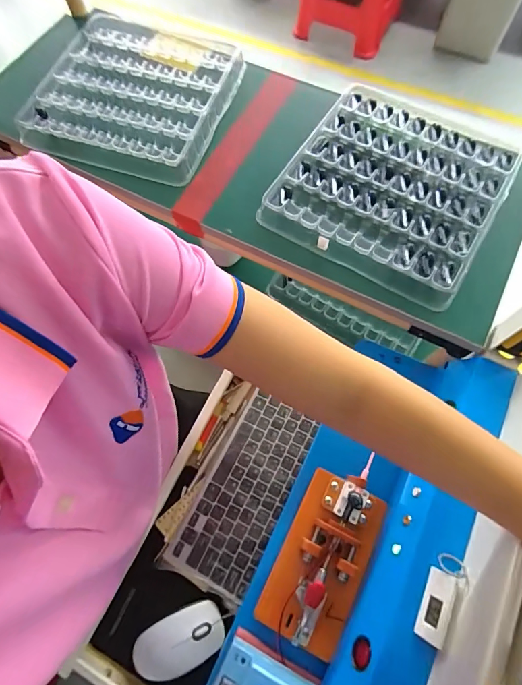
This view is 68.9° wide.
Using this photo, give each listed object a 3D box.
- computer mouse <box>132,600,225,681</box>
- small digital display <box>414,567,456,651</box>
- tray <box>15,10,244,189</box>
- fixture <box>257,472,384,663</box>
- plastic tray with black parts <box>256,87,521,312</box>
[{"bbox_3d":[-0.096,0.350,0.448,0.098,0.033,0.054,-22,70,-7],"label":"computer mouse"},{"bbox_3d":[0.157,0.235,0.340,0.024,0.013,0.057,6,64,46],"label":"small digital display"},{"bbox_3d":[-0.180,-0.360,0.553,0.254,0.026,0.280,16,70,7],"label":"tray"},{"bbox_3d":[0.070,0.233,0.410,0.090,0.046,0.168,25,72,11],"label":"fixture"},{"bbox_3d":[0.167,-0.200,0.481,0.247,0.026,0.252,30,73,12],"label":"plastic tray with black parts"}]

